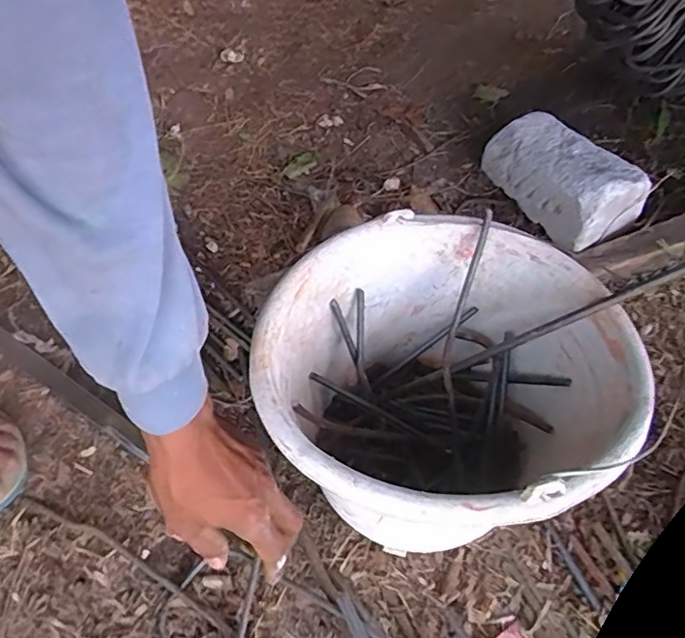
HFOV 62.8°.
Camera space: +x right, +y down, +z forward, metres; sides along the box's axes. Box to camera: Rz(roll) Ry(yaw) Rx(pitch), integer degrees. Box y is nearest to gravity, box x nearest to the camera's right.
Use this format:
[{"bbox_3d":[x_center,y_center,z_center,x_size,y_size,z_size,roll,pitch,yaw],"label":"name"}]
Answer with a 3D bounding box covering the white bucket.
[{"bbox_3d":[0.070,0.064,0.470,0.271,0.199,0.247,2,56,-2],"label":"white bucket"}]

